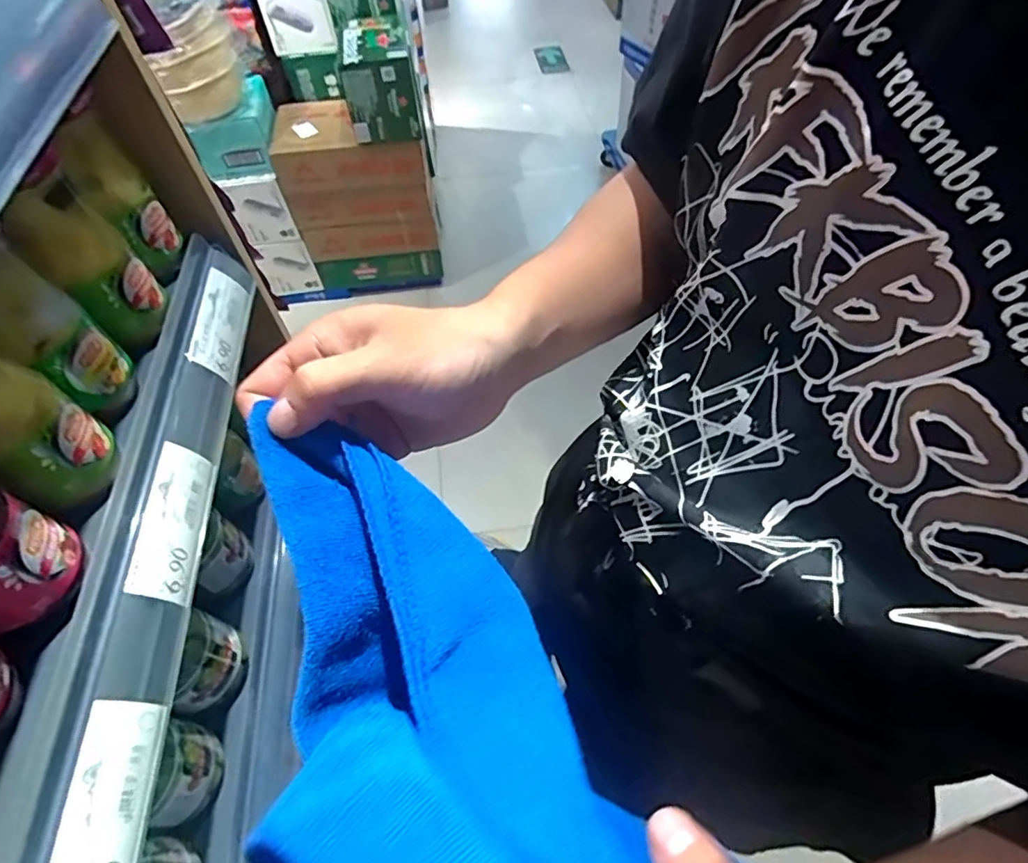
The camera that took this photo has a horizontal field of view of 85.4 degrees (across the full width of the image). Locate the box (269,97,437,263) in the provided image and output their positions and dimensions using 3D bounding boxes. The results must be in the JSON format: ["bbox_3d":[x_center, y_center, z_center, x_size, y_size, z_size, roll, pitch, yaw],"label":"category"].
[{"bbox_3d":[-0.480,-0.776,1.731,0.406,0.362,0.265,-10,57,-4],"label":"box"}]

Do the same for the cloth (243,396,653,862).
[{"bbox_3d":[-0.028,0.092,0.179,0.089,0.072,0.221,-23,45,-12],"label":"cloth"}]

